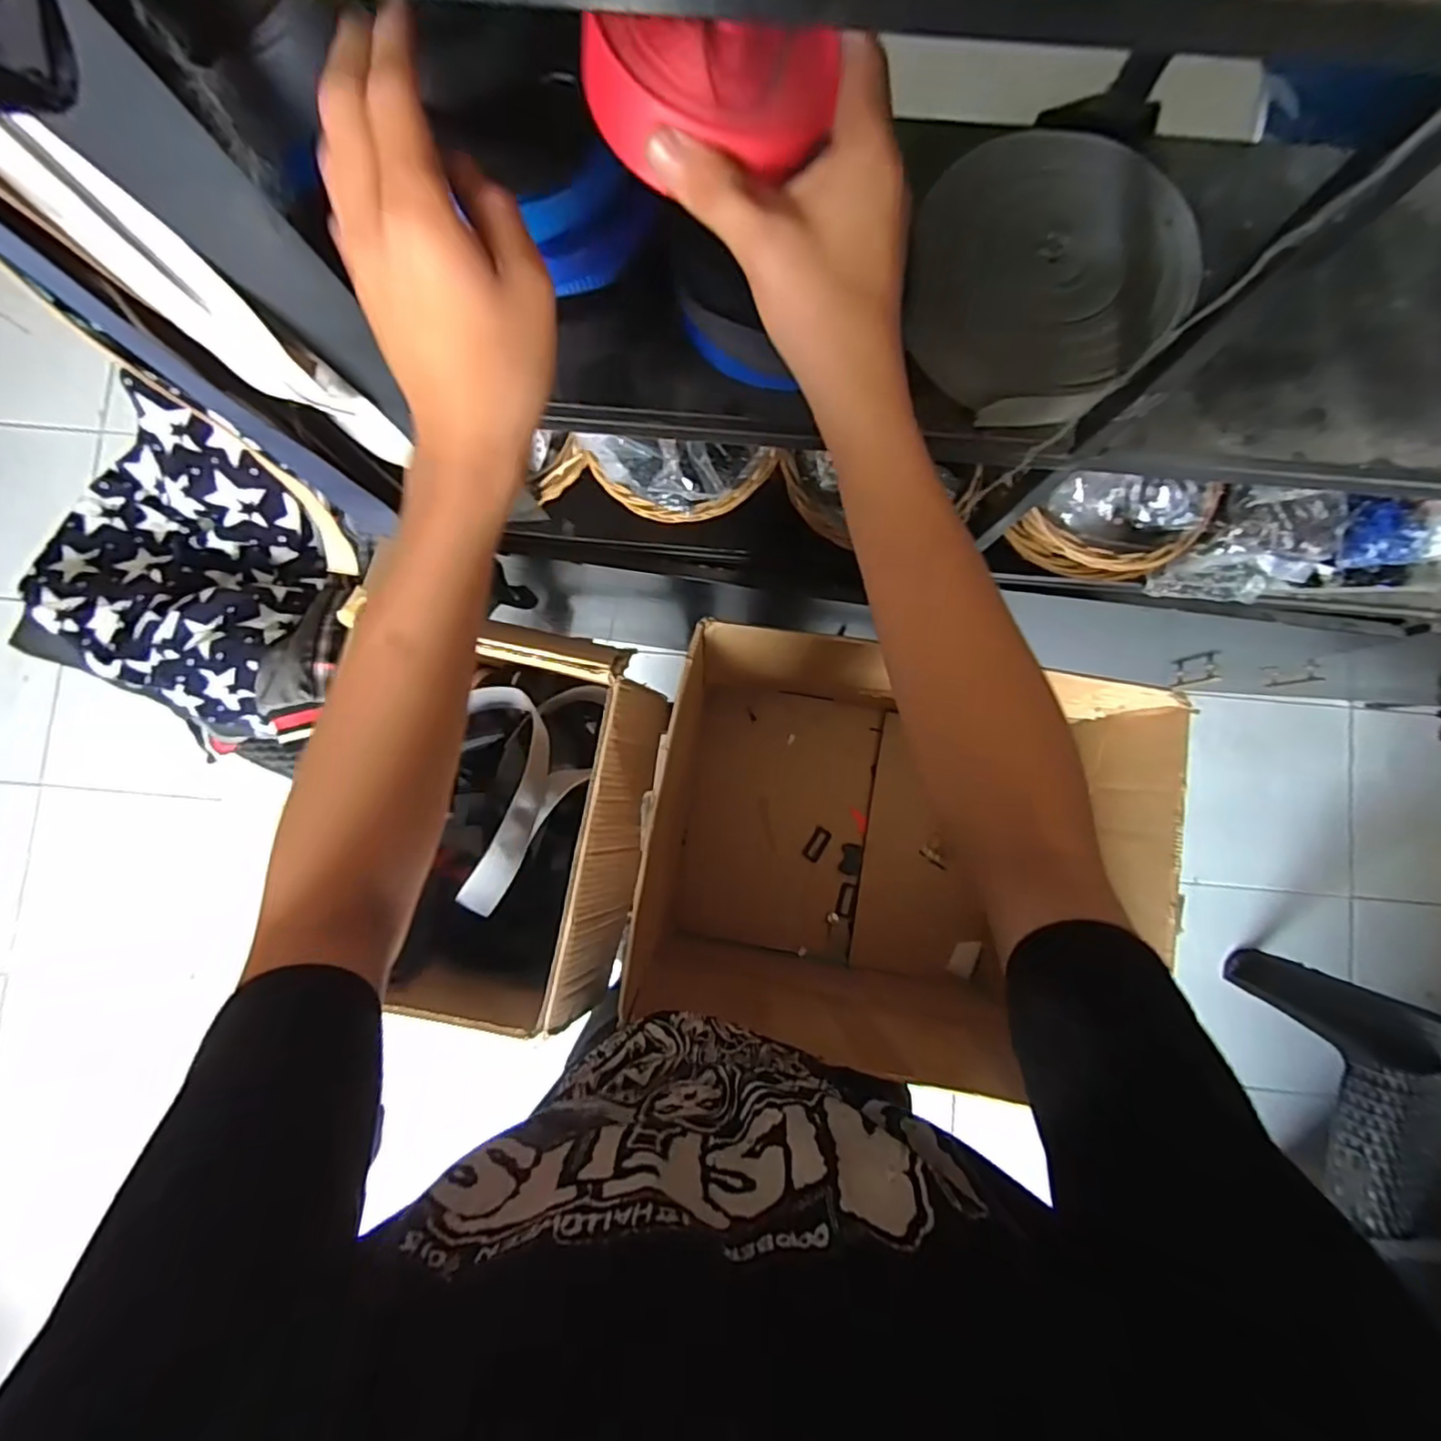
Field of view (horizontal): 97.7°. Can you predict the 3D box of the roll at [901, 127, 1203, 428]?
[{"bbox_3d":[0.210,-0.292,0.414,0.187,0.049,0.172,0,85,0],"label":"roll"}]

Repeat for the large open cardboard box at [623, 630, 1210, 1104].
[{"bbox_3d":[0.165,0.138,0.705,0.461,0.353,0.375,8,85,1],"label":"large open cardboard box"}]

